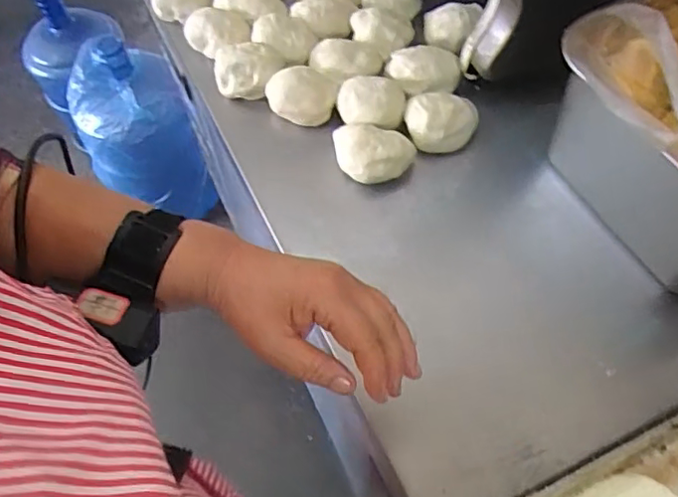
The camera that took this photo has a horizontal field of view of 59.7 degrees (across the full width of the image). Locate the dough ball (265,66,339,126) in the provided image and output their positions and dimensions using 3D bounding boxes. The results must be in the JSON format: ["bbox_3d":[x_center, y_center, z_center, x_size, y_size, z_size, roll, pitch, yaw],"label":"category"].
[{"bbox_3d":[-0.039,-0.174,0.660,0.069,0.036,0.062,28,64,16],"label":"dough ball"}]

